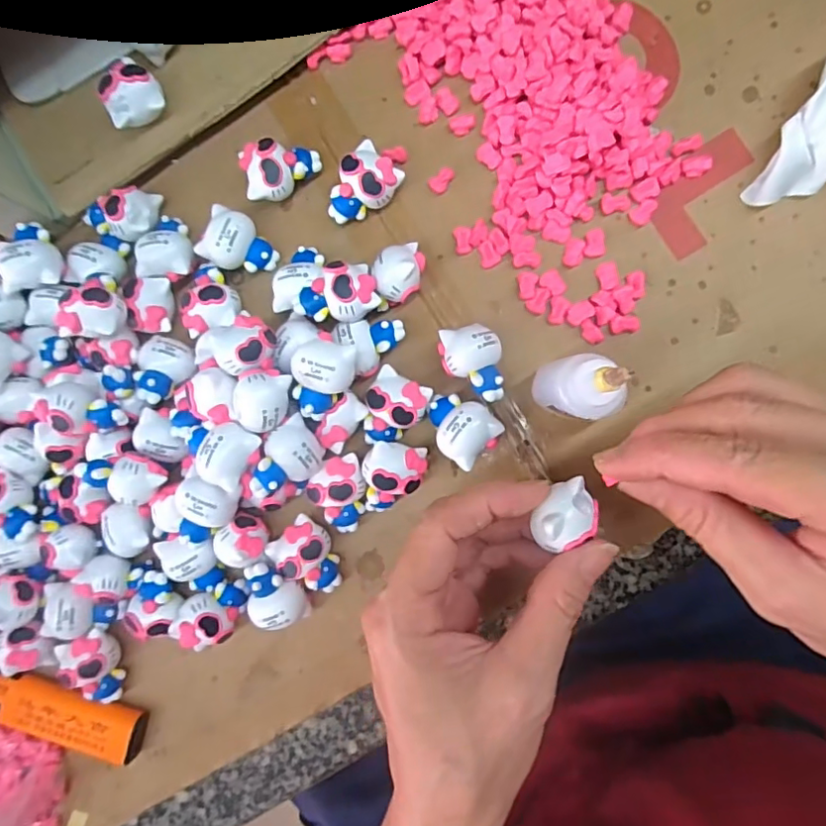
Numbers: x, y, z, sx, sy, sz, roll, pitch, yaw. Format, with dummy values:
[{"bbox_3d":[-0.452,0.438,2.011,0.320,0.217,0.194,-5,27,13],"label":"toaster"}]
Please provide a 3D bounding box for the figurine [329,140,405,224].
[{"bbox_3d":[-0.023,-0.101,0.257,0.024,0.020,0.034,40,94,7],"label":"figurine"}]

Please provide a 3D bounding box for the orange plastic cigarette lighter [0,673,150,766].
[{"bbox_3d":[-0.168,0.143,0.271,0.077,0.012,0.029,15,90,8],"label":"orange plastic cigarette lighter"}]

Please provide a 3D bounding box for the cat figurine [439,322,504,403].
[{"bbox_3d":[0.026,-0.020,0.247,0.025,0.024,0.032,-8,87,8],"label":"cat figurine"}]

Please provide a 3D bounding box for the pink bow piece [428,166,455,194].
[{"bbox_3d":[0.014,-0.108,0.261,0.013,0.004,0.009,-38,85,3],"label":"pink bow piece"}]

